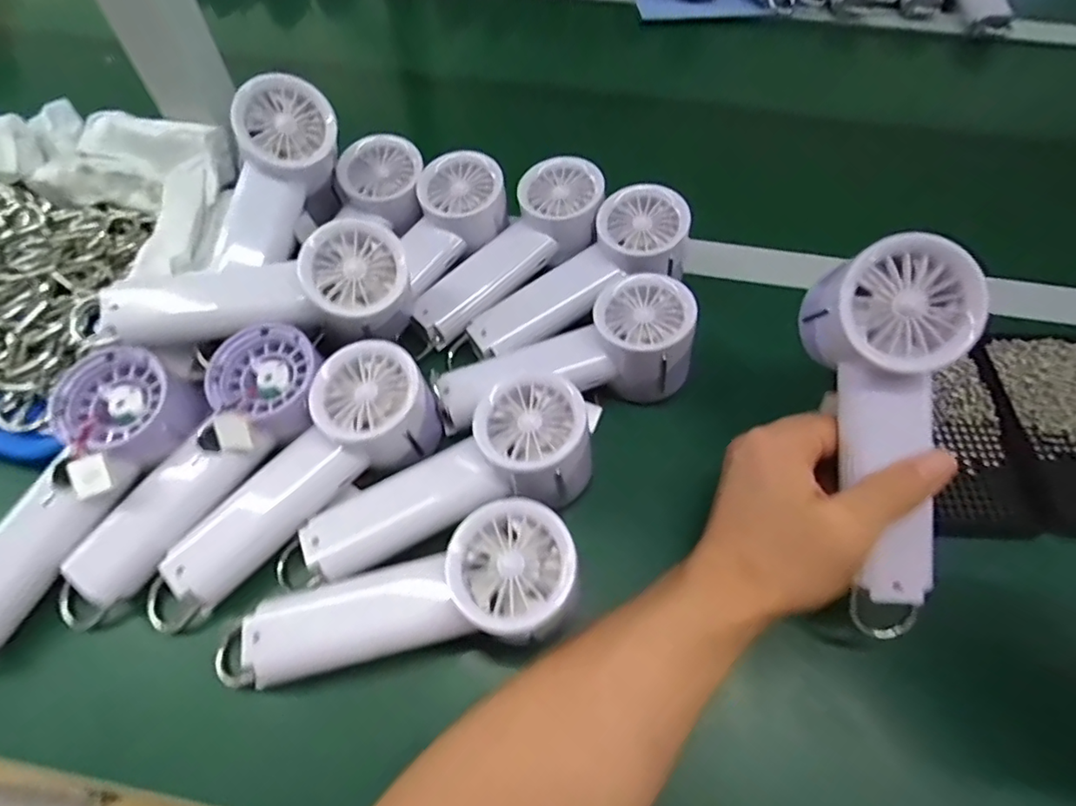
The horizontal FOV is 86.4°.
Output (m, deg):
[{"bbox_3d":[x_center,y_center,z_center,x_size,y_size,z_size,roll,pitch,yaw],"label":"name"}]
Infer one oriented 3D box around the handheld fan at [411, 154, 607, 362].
[{"bbox_3d":[-0.018,-0.108,0.419,0.063,0.038,0.173,40,80,22],"label":"handheld fan"}]

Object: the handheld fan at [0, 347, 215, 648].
[{"bbox_3d":[-0.268,0.058,0.316,0.065,0.060,0.192,23,61,13],"label":"handheld fan"}]

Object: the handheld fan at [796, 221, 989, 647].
[{"bbox_3d":[0.172,0.019,0.289,0.061,0.064,0.192,-4,96,-3],"label":"handheld fan"}]

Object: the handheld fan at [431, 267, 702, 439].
[{"bbox_3d":[0.020,-0.026,0.379,0.172,0.070,0.068,-18,59,3],"label":"handheld fan"}]

